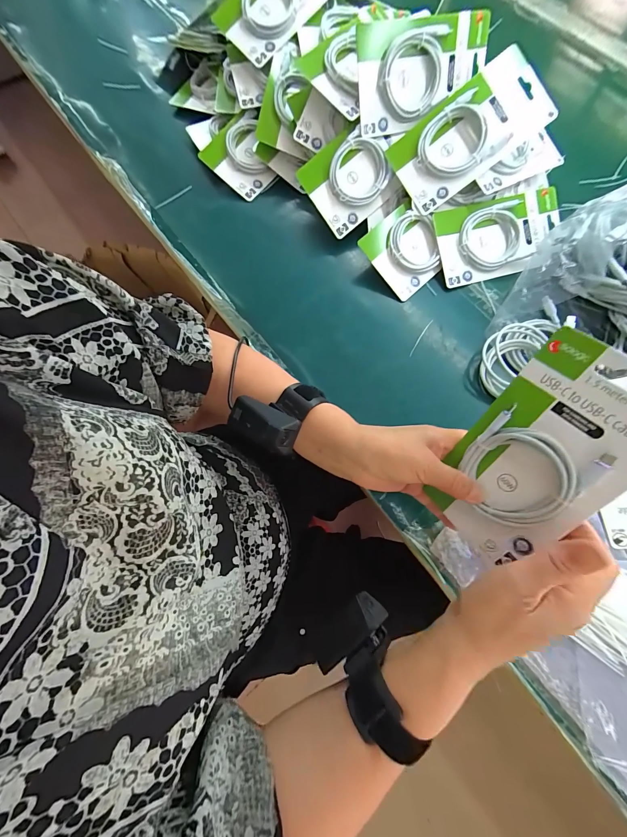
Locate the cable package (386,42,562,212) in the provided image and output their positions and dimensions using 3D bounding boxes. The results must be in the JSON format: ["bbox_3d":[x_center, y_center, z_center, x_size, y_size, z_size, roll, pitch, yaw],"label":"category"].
[{"bbox_3d":[0.194,-0.361,0.406,0.180,0.019,0.103,-34,92,13],"label":"cable package"}]

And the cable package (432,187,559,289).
[{"bbox_3d":[0.258,-0.250,0.442,0.176,0.019,0.100,-15,95,-5],"label":"cable package"}]

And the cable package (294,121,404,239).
[{"bbox_3d":[0.049,-0.327,0.441,0.123,0.025,0.104,-39,106,4],"label":"cable package"}]

